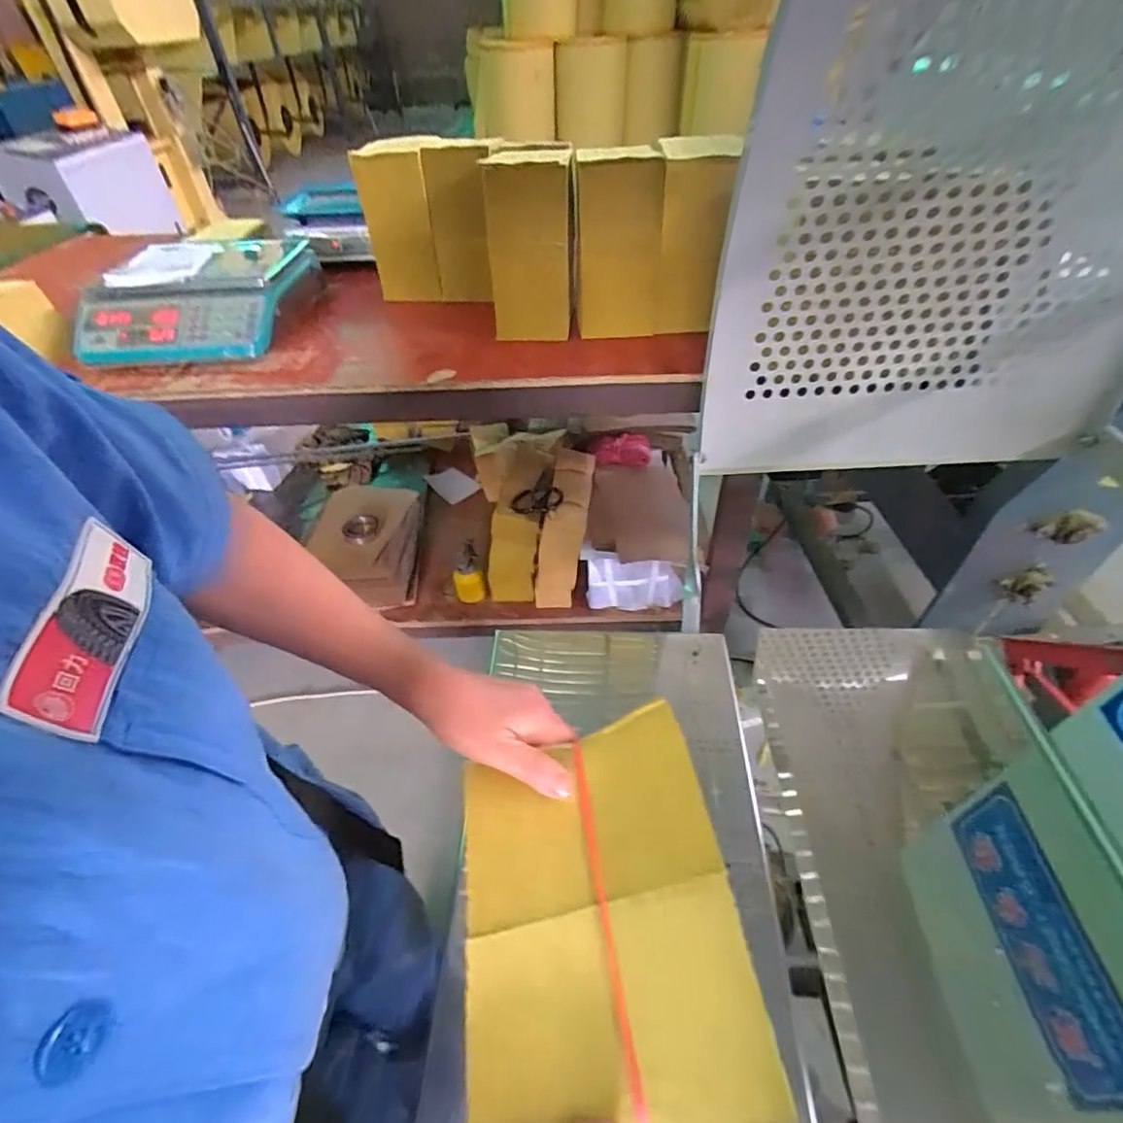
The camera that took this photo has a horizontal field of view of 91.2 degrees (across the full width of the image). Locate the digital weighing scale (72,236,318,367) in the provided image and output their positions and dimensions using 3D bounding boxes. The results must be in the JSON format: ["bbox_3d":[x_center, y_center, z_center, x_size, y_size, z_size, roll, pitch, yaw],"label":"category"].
[{"bbox_3d":[-0.579,-0.449,0.907,0.269,0.108,0.322,-5,46,-2],"label":"digital weighing scale"}]

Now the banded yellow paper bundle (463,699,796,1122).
[{"bbox_3d":[0.023,0.208,0.336,0.160,0.015,0.222,-7,46,-5],"label":"banded yellow paper bundle"}]

